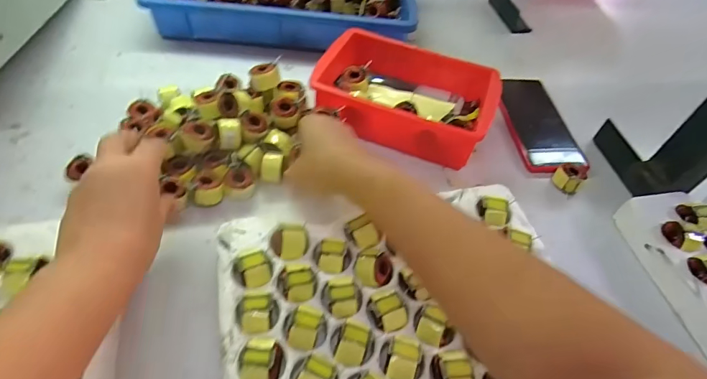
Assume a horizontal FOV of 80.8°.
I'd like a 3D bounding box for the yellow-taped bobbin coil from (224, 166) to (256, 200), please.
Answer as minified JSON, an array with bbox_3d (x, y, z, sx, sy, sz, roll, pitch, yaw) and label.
[{"bbox_3d":[-0.115,-0.005,0.419,0.029,0.025,0.027,3,51,-3],"label":"yellow-taped bobbin coil"}]

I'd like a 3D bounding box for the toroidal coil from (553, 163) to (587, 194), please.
[{"bbox_3d":[0.243,-0.013,0.468,0.029,0.025,0.023,34,56,20],"label":"toroidal coil"}]

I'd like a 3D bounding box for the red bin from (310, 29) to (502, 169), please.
[{"bbox_3d":[0.064,-0.118,0.501,0.205,0.058,0.154,17,52,8],"label":"red bin"}]

